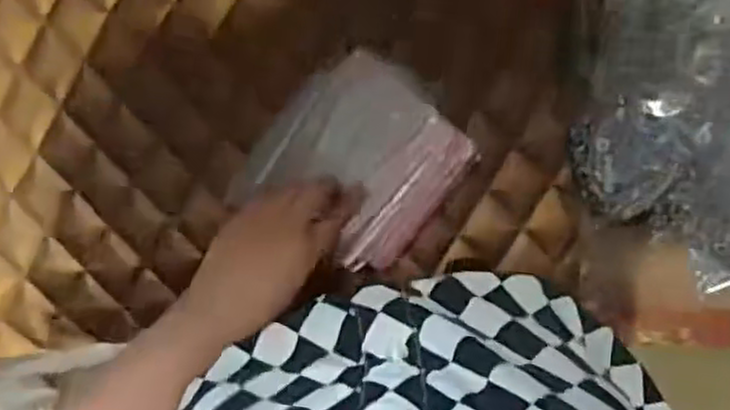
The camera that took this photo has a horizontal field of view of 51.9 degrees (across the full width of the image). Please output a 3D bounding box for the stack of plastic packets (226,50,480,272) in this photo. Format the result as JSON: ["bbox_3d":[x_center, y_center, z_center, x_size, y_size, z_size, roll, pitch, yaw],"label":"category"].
[{"bbox_3d":[-0.005,-0.032,0.584,0.139,0.027,0.151,39,83,0],"label":"stack of plastic packets"}]

